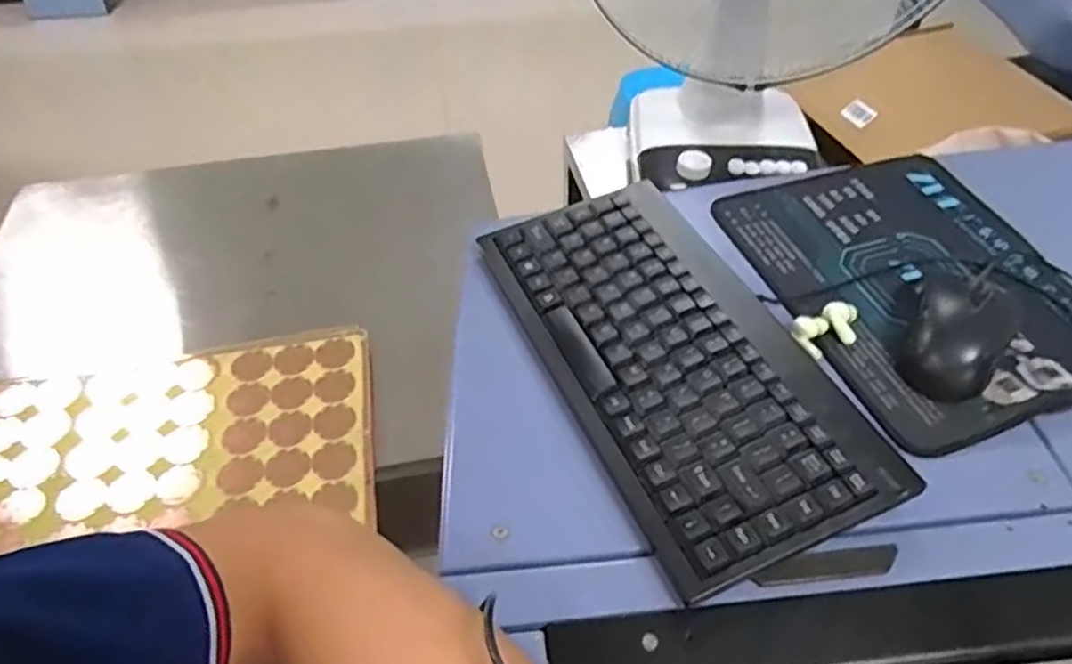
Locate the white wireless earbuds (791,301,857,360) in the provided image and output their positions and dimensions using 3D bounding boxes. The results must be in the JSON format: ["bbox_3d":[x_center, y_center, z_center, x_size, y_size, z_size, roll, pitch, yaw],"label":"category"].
[{"bbox_3d":[0.195,-0.002,0.478,0.049,0.013,0.030,-21,52,-16],"label":"white wireless earbuds"}]

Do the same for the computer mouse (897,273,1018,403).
[{"bbox_3d":[0.273,-0.002,0.460,0.056,0.036,0.095,28,56,23],"label":"computer mouse"}]

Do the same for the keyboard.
[{"bbox_3d":[0.082,0.012,0.456,0.147,0.026,0.290,-19,52,-14],"label":"keyboard"}]

